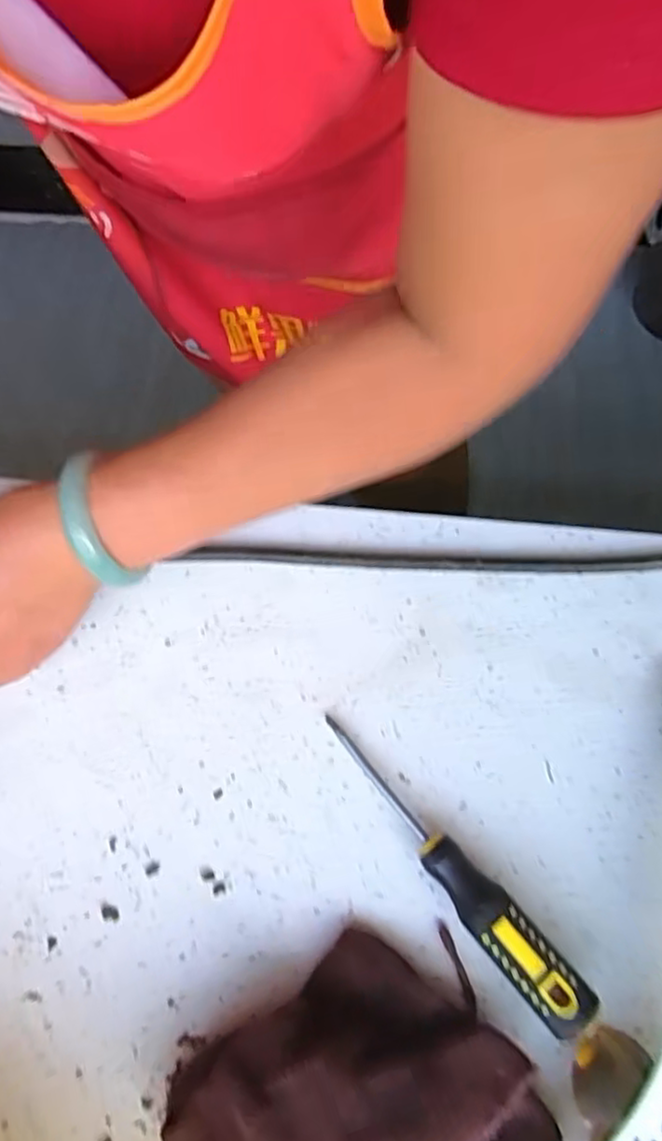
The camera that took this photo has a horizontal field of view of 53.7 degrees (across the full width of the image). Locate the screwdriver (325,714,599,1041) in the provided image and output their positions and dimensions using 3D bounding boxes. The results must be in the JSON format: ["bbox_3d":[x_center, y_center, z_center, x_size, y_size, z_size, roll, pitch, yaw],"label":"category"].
[{"bbox_3d":[0.053,0.132,0.301,0.023,0.026,0.161,-38,72,-10],"label":"screwdriver"}]

